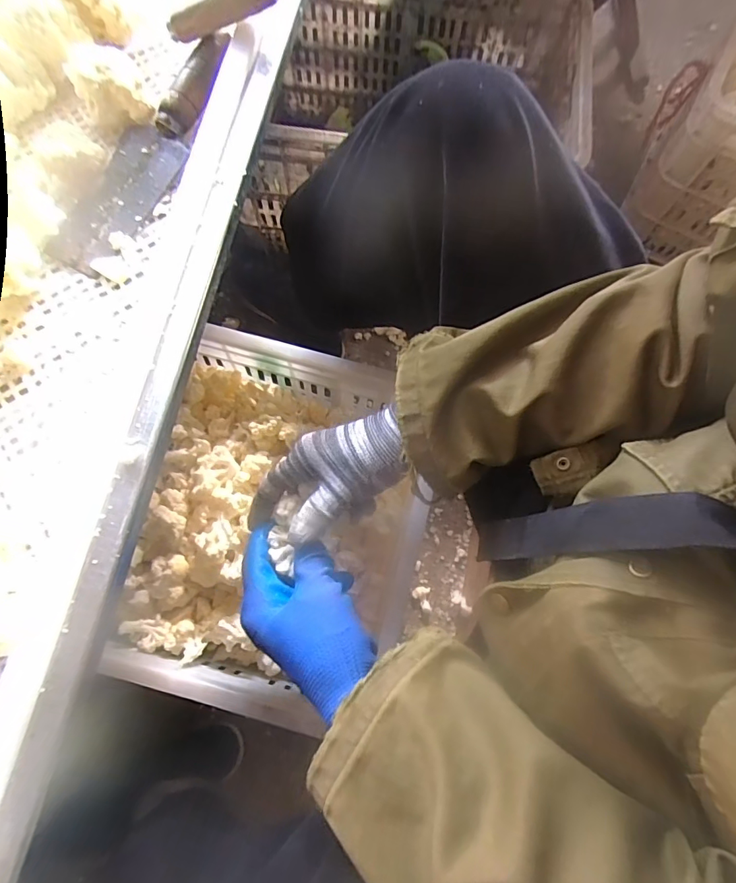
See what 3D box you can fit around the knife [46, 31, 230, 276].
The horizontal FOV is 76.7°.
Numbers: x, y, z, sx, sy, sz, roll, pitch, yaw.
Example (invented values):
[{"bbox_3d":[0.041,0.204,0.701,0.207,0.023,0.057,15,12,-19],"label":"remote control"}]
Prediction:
[{"bbox_3d":[-0.182,-0.240,0.379,0.053,0.024,0.228,24,75,5],"label":"knife"}]

